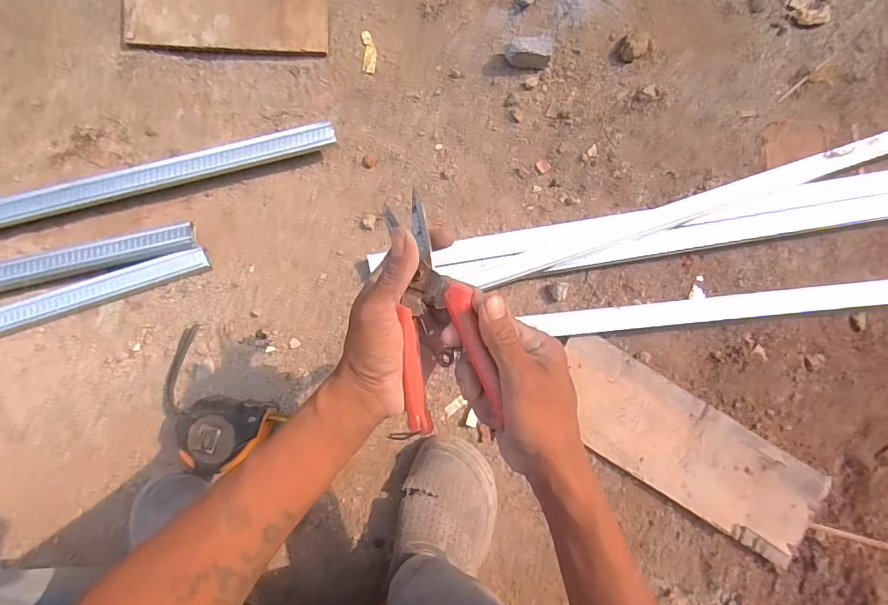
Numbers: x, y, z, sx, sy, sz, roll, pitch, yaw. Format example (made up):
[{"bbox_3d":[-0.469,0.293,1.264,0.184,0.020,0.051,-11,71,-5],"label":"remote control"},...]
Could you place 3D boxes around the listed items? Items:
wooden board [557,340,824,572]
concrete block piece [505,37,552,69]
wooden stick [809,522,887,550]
[{"bbox_3d":[0.281,0.169,0.544,0.330,0.020,0.114,32,82,1],"label":"wooden board"},{"bbox_3d":[0.106,-0.313,0.586,0.058,0.037,0.030,-3,87,-5],"label":"concrete block piece"},{"bbox_3d":[0.524,0.287,0.544,0.199,0.007,0.009,15,82,-2],"label":"wooden stick"}]

